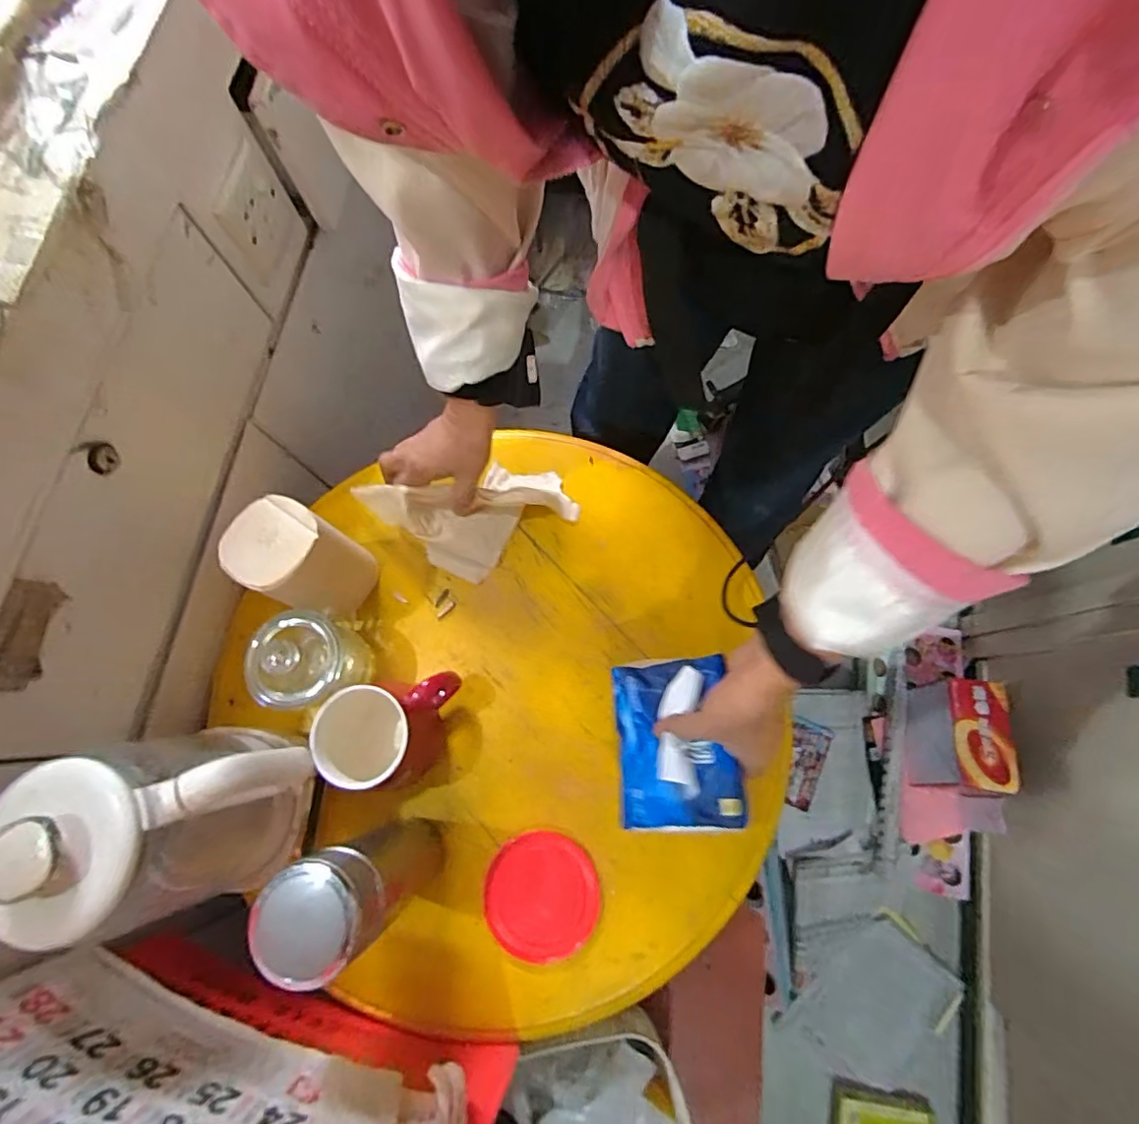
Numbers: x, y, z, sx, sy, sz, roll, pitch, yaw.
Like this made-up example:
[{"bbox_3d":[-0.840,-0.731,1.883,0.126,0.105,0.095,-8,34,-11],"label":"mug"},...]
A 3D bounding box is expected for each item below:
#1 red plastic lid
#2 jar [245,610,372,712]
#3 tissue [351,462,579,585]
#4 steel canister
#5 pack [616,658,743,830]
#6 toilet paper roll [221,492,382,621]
[{"bbox_3d":[-0.025,0.299,0.506,0.099,0.014,0.097,0,74,2],"label":"red plastic lid"},{"bbox_3d":[-0.242,0.093,0.522,0.083,0.094,0.081,0,74,2],"label":"jar"},{"bbox_3d":[-0.104,-0.052,0.582,0.212,0.071,0.120,-16,74,-3],"label":"tissue"},{"bbox_3d":[-0.155,0.243,0.427,0.064,0.199,0.067,0,74,2],"label":"steel canister"},{"bbox_3d":[0.083,0.145,0.456,0.097,0.028,0.131,-8,66,16],"label":"pack"},{"bbox_3d":[-0.246,0.000,0.525,0.081,0.131,0.080,24,76,8],"label":"toilet paper roll"}]

